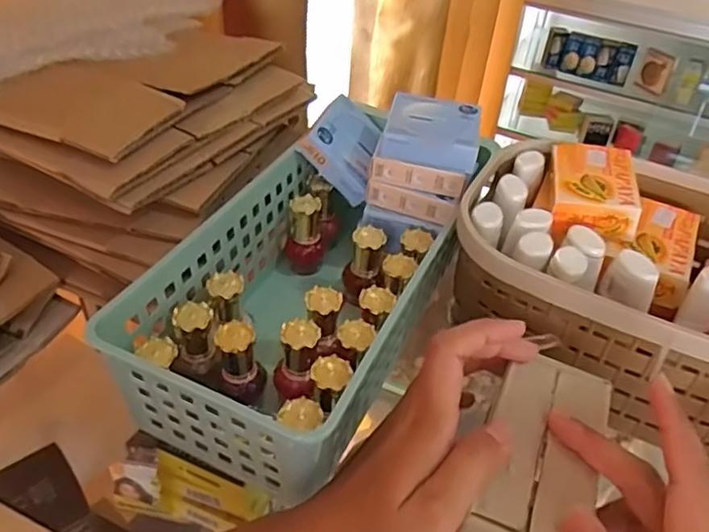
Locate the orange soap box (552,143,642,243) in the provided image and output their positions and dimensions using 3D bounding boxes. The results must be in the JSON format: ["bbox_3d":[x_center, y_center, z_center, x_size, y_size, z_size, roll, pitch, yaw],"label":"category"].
[{"bbox_3d":[0.156,-0.051,0.400,0.049,0.023,0.073,12,41,7],"label":"orange soap box"}]

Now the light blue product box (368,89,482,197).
[{"bbox_3d":[0.053,-0.085,0.427,0.064,0.041,0.059,12,41,8],"label":"light blue product box"}]

